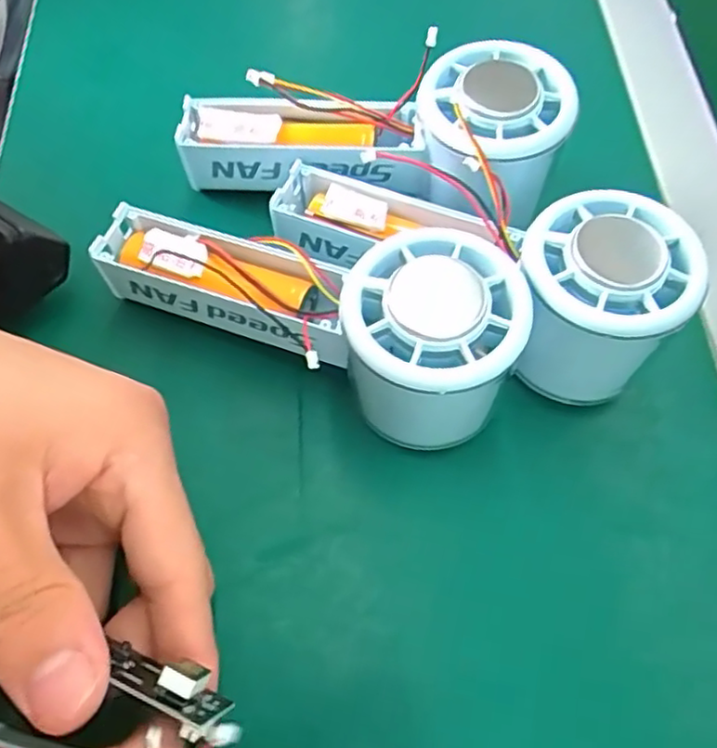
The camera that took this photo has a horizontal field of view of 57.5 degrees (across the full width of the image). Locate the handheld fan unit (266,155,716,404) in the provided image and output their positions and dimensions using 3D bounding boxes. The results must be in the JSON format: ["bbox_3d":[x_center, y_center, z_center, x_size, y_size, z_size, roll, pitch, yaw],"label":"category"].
[{"bbox_3d":[0.037,-0.040,0.241,0.146,0.067,0.058,25,64,10],"label":"handheld fan unit"}]

